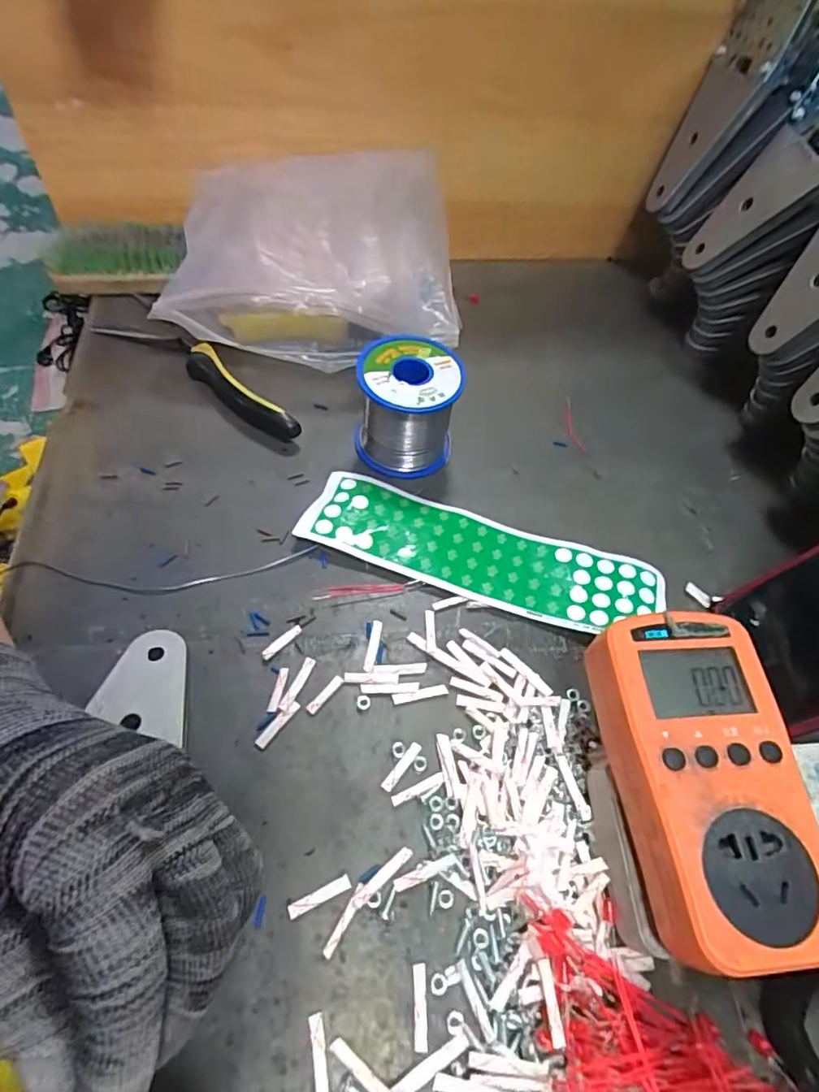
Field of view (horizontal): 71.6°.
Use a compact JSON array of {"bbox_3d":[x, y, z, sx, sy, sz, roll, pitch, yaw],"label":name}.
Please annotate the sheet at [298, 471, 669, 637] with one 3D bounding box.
[{"bbox_3d":[0.044,0.006,0.347,0.215,0.007,0.058,18,55,5],"label":"sheet"}]

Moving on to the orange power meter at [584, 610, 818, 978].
[{"bbox_3d":[0.117,0.092,0.229,0.070,0.032,0.125,-1,58,-7],"label":"orange power meter"}]

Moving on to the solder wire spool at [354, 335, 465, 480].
[{"bbox_3d":[-0.002,-0.090,0.372,0.063,0.064,0.063,8,56,0],"label":"solder wire spool"}]

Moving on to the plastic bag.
[{"bbox_3d":[-0.071,-0.207,0.421,0.203,0.096,0.145,-1,56,-6],"label":"plastic bag"}]

